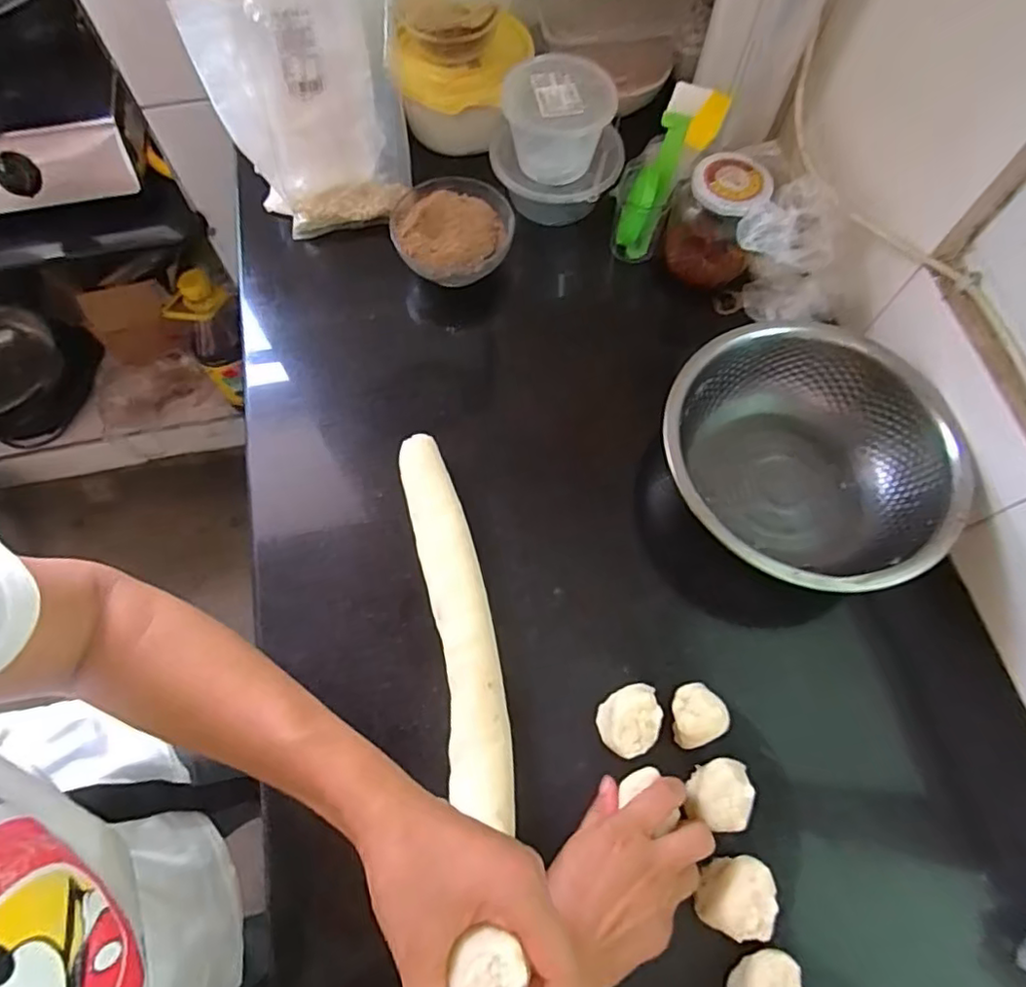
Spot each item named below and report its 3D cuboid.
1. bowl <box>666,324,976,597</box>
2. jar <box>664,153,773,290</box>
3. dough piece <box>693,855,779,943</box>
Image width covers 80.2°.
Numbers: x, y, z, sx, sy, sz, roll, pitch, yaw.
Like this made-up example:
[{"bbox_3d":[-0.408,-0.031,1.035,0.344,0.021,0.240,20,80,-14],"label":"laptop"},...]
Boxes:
[{"bbox_3d":[0.241,-0.025,0.511,0.216,0.078,0.224,-9,68,-4],"label":"bowl"},{"bbox_3d":[0.190,-0.257,0.583,0.076,0.102,0.066,11,68,4],"label":"jar"},{"bbox_3d":[0.152,0.272,0.413,0.039,0.037,0.049,27,70,10],"label":"dough piece"}]

